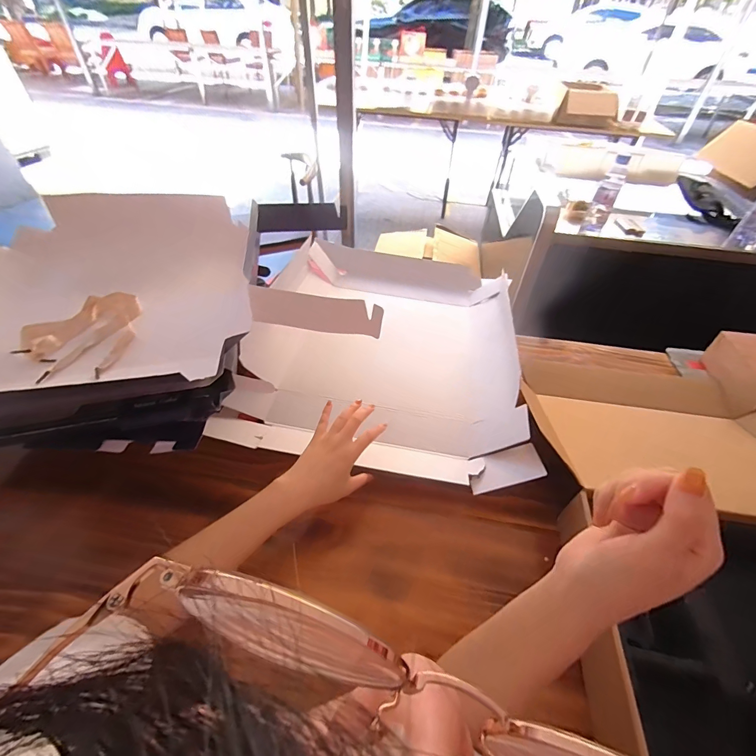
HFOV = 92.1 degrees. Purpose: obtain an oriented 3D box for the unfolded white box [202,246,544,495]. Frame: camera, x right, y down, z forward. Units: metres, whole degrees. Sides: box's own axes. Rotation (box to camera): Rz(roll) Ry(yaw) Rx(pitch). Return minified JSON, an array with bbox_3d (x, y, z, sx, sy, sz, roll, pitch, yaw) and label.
[{"bbox_3d":[0.018,-0.093,0.736,0.478,0.140,0.631,8,46,4],"label":"unfolded white box"}]

